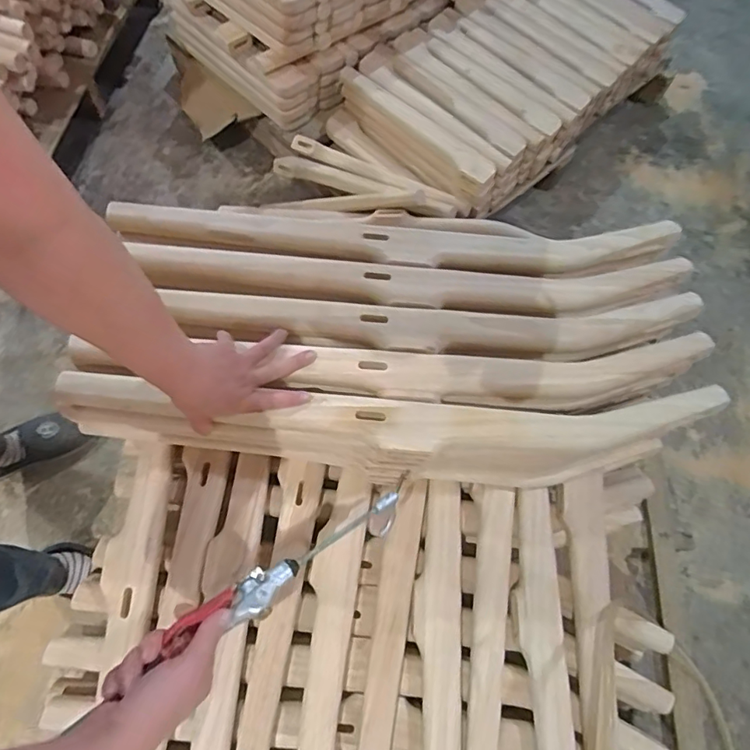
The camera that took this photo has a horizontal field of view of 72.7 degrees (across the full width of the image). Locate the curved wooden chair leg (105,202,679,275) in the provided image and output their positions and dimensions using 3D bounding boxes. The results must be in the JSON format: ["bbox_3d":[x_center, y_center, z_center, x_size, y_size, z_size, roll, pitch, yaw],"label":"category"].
[{"bbox_3d":[0.036,-0.183,0.691,0.762,0.031,0.083,1,66,-2],"label":"curved wooden chair leg"}]

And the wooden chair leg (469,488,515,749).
[{"bbox_3d":[0.143,0.338,0.650,0.043,0.033,0.375,9,66,2],"label":"wooden chair leg"}]

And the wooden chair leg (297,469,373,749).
[{"bbox_3d":[-0.052,0.377,0.618,0.073,0.057,0.474,3,66,-1],"label":"wooden chair leg"}]

